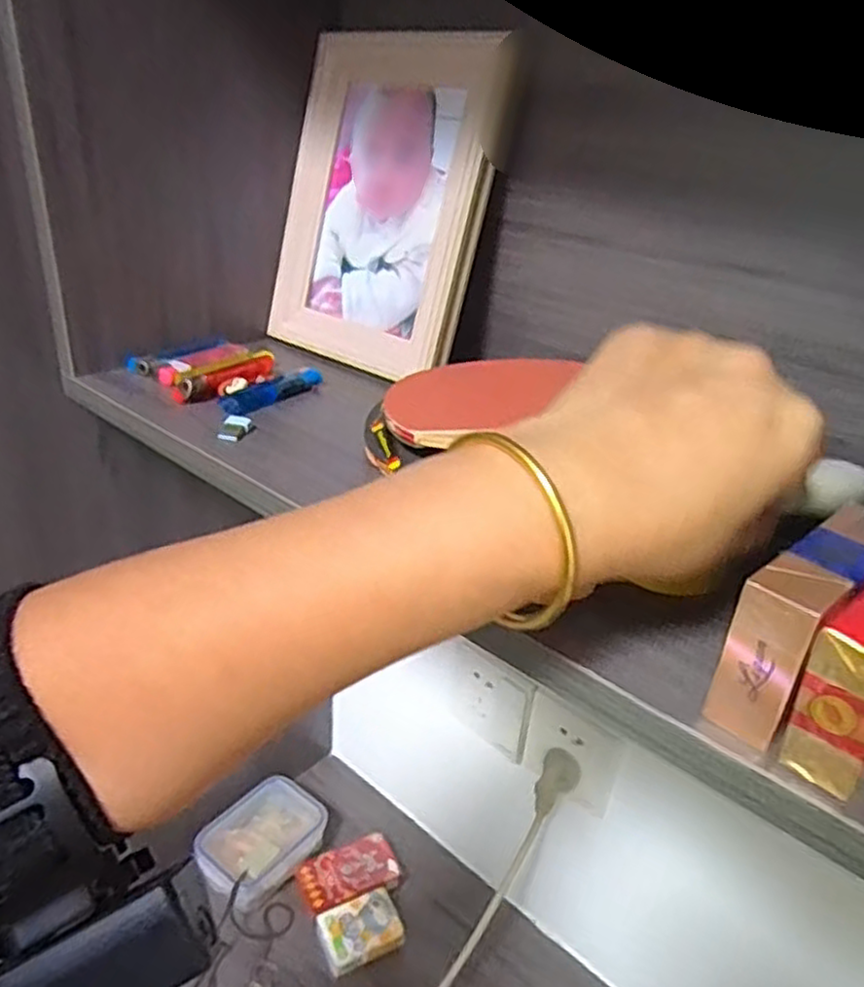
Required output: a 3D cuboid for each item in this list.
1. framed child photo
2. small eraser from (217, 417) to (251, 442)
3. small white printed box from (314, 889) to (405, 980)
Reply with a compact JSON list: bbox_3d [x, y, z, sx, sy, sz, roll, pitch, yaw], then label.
[{"bbox_3d":[-0.038,-0.209,0.532,0.180,0.230,0.014,26,20,35],"label":"framed child photo"},{"bbox_3d":[-0.116,-0.038,0.427,0.014,0.008,0.023,5,27,0],"label":"small eraser"},{"bbox_3d":[-0.072,0.435,0.719,0.079,0.021,0.059,-9,30,-24],"label":"small white printed box"}]

